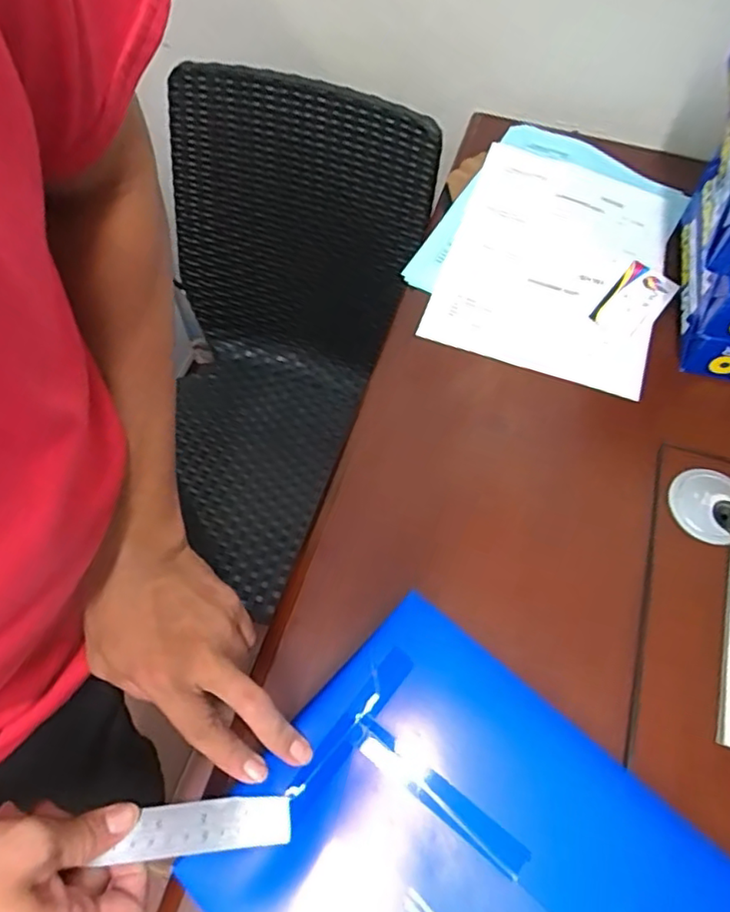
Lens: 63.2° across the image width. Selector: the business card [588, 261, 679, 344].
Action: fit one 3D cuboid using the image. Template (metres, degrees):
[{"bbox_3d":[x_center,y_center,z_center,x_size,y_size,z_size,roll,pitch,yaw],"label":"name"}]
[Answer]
[{"bbox_3d":[0.269,-0.155,0.602,0.051,0.007,0.095,41,74,16],"label":"business card"}]

